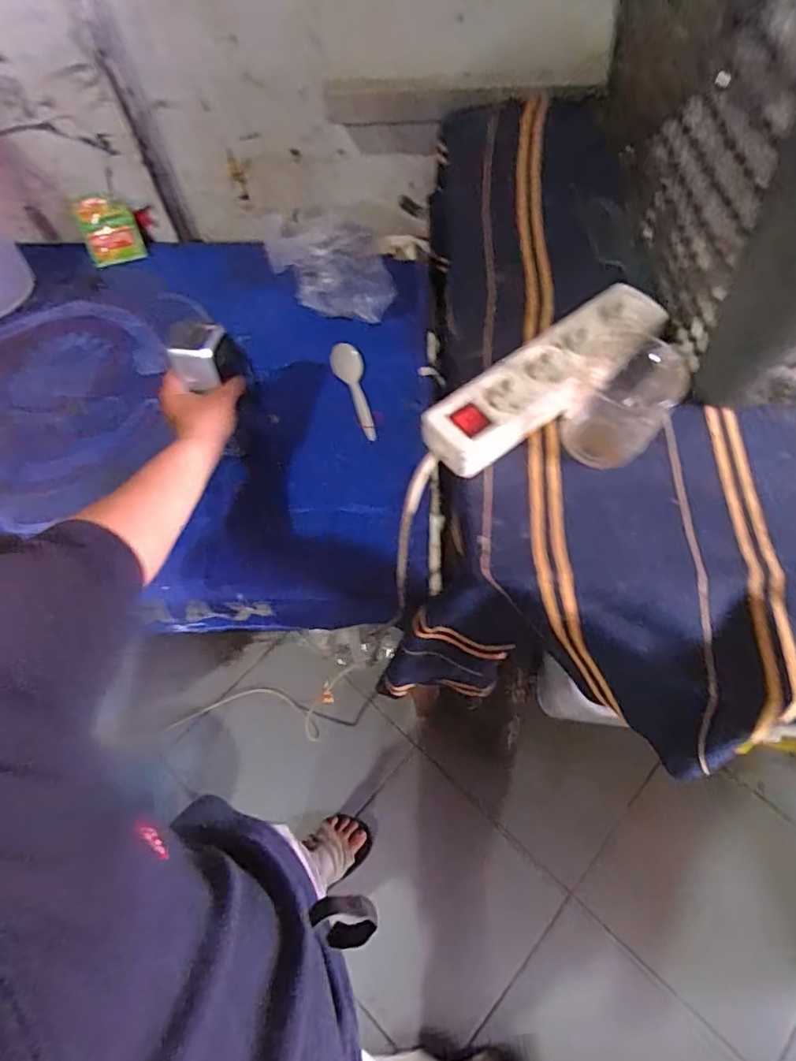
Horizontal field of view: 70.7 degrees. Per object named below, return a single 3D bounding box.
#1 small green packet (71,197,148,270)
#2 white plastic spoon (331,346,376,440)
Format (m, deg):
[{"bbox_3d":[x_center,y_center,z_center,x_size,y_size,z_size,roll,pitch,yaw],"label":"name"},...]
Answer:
[{"bbox_3d":[-0.429,-0.443,0.830,0.088,0.087,0.010,-6,42,8],"label":"small green packet"},{"bbox_3d":[-0.057,-0.177,0.699,0.039,0.023,0.137,-12,63,-3],"label":"white plastic spoon"}]

